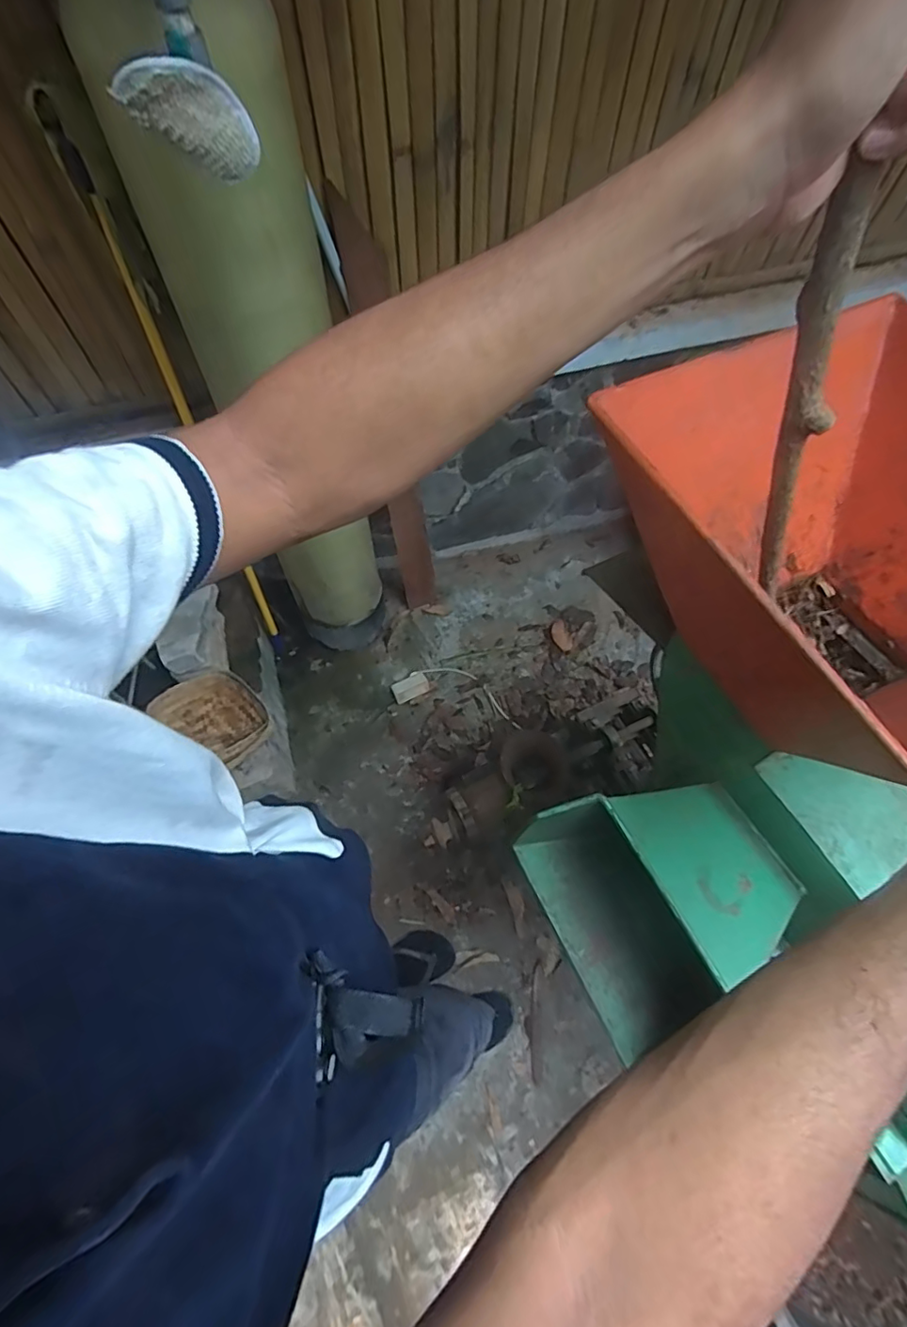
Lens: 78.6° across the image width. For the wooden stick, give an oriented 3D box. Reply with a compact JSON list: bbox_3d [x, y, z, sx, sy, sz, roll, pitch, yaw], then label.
[{"bbox_3d":[0.232,-0.146,0.375,0.024,0.309,0.017,1,62,22],"label":"wooden stick"}]

